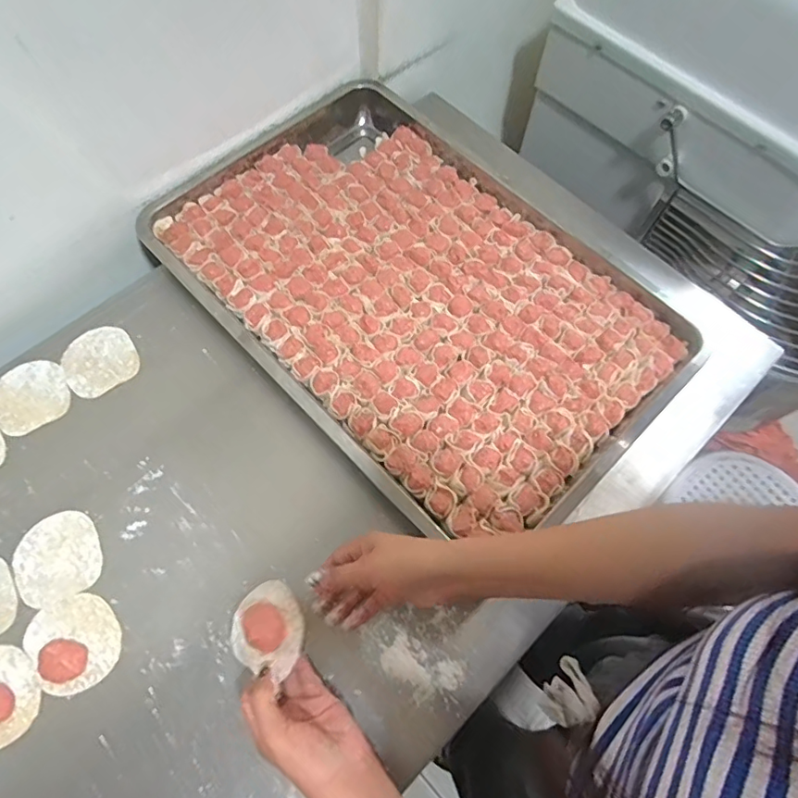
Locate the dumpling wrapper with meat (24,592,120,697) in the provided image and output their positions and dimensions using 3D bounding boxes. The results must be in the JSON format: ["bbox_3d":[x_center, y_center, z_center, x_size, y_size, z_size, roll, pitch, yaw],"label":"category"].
[{"bbox_3d":[-0.304,0.225,0.482,0.074,0.016,0.084,-33,72,-15],"label":"dumpling wrapper with meat"}]

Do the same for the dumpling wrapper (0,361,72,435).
[{"bbox_3d":[-0.414,-0.003,0.586,0.080,0.004,0.083,1,67,-2],"label":"dumpling wrapper"}]

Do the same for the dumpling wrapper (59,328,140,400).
[{"bbox_3d":[-0.347,-0.046,0.604,0.078,0.004,0.082,1,67,-2],"label":"dumpling wrapper"}]

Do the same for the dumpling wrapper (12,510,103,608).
[{"bbox_3d":[-0.340,0.157,0.519,0.078,0.004,0.083,-23,70,-12],"label":"dumpling wrapper"}]

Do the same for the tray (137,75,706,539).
[{"bbox_3d":[0.010,-0.133,0.628,0.386,0.050,0.595,-41,74,-17],"label":"tray"}]

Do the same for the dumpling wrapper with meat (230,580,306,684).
[{"bbox_3d":[-0.117,0.193,0.435,0.079,0.025,0.074,6,68,36],"label":"dumpling wrapper with meat"}]

